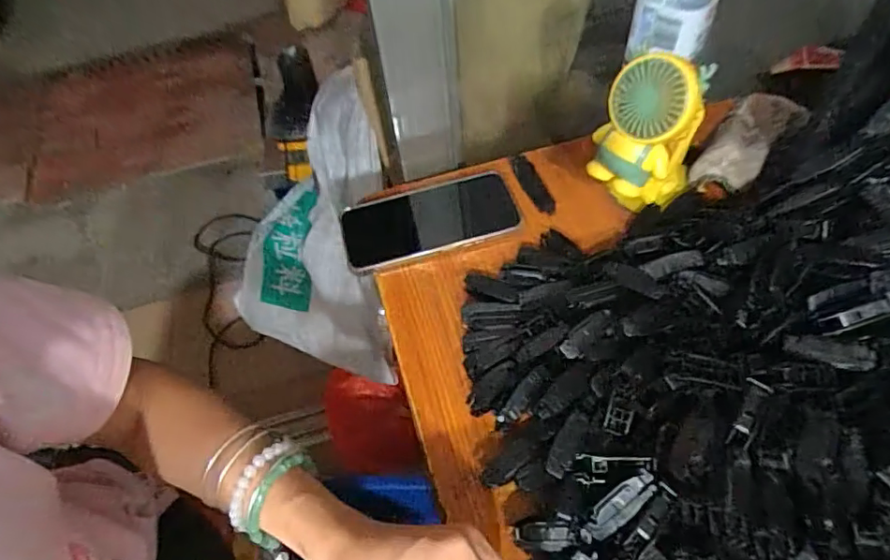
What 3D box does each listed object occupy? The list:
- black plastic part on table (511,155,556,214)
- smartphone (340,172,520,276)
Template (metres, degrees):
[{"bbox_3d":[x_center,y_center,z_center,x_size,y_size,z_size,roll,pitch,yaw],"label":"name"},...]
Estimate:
[{"bbox_3d":[0.087,-0.099,0.532,0.018,0.009,0.077,-19,56,-10],"label":"black plastic part on table"},{"bbox_3d":[-0.014,-0.059,0.510,0.167,0.013,0.082,-15,56,-7],"label":"smartphone"}]

